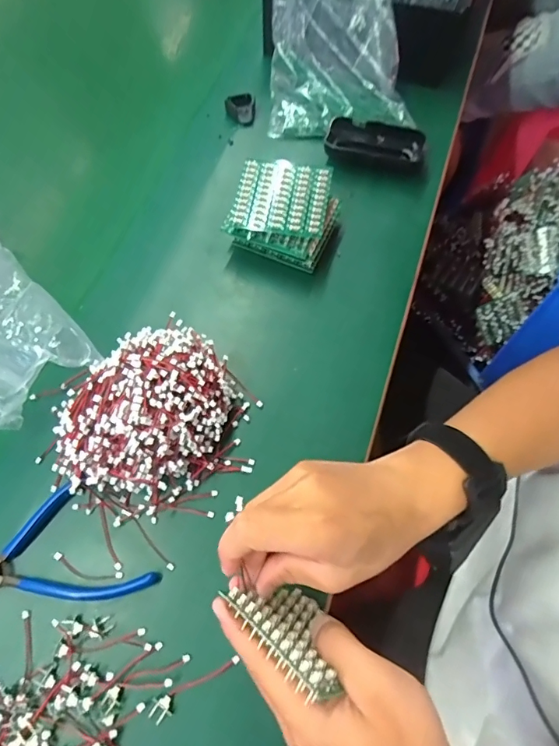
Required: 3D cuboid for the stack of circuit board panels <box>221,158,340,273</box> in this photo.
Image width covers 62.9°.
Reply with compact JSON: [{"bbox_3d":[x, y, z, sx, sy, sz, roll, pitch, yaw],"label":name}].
[{"bbox_3d":[0.007,-0.156,0.455,0.096,0.056,0.083,17,68,8],"label":"stack of circuit board panels"}]

